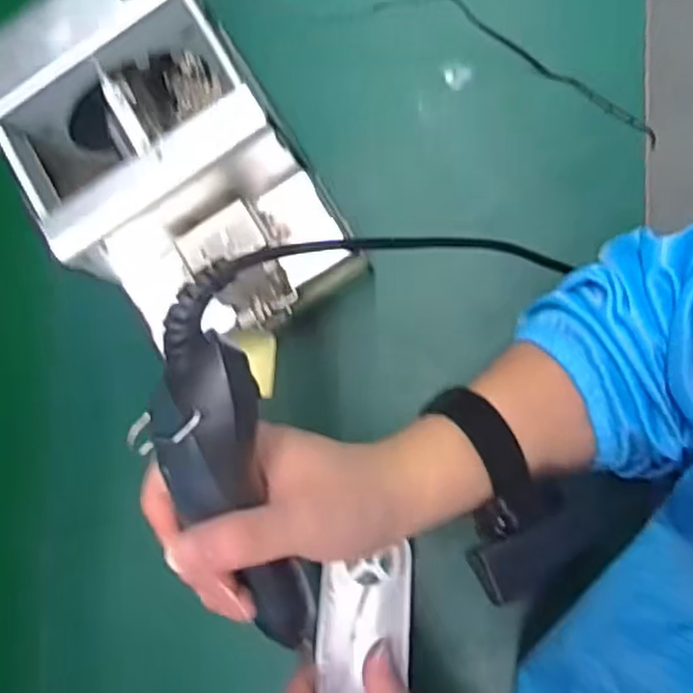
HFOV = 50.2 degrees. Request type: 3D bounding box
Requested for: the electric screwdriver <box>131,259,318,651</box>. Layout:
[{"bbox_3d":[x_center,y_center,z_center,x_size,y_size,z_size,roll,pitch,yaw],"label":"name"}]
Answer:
[{"bbox_3d":[-0.045,0.076,0.323,0.035,0.041,0.236,-2,130,9],"label":"electric screwdriver"}]

